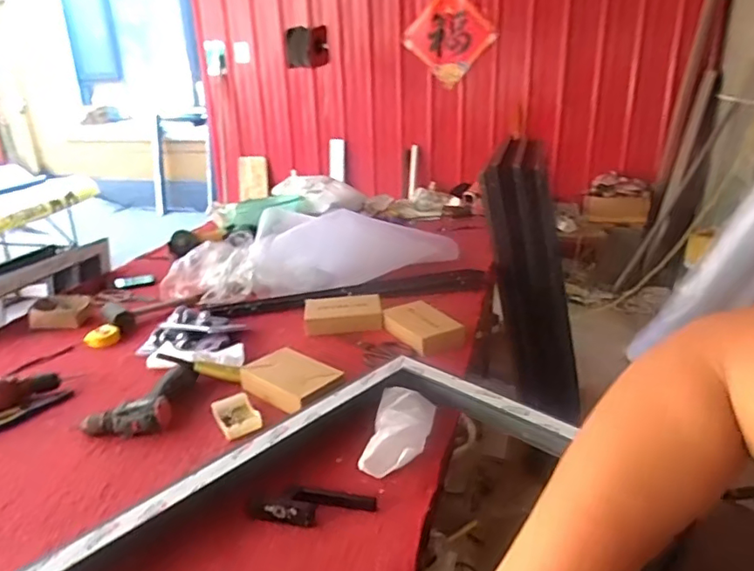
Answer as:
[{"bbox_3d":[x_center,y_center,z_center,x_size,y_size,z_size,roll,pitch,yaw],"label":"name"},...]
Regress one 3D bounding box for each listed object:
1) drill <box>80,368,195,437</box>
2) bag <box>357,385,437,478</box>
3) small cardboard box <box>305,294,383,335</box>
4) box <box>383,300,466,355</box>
[{"bbox_3d":[-0.449,0.210,1.056,0.162,0.055,0.193,-2,21,1],"label":"drill"},{"bbox_3d":[0.039,0.242,0.928,0.094,0.040,0.203,3,21,15],"label":"bag"},{"bbox_3d":[-0.084,0.069,1.398,0.192,0.040,0.149,-4,21,-2],"label":"small cardboard box"},{"bbox_3d":[0.106,0.093,1.290,0.131,0.042,0.214,-12,22,-22],"label":"box"}]

